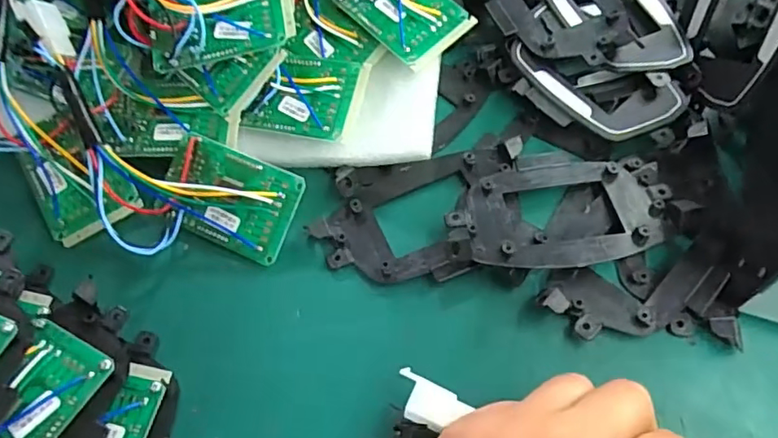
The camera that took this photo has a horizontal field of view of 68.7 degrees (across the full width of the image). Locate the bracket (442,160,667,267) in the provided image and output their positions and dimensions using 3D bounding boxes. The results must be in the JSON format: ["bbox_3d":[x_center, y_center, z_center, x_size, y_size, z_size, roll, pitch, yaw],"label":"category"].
[{"bbox_3d":[0.090,-0.003,0.291,0.110,0.015,0.060,-10,60,-2],"label":"bracket"}]

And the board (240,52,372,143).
[{"bbox_3d":[-0.046,-0.073,0.325,0.063,0.014,0.054,13,62,11],"label":"board"}]

